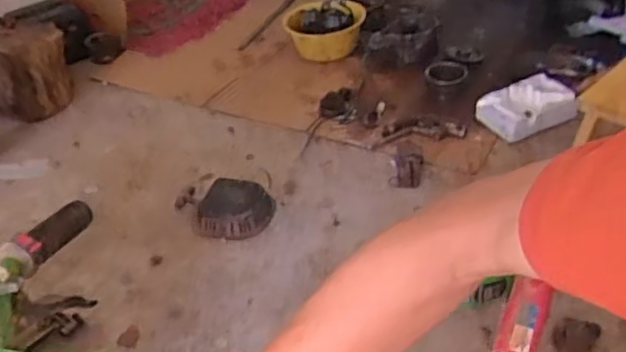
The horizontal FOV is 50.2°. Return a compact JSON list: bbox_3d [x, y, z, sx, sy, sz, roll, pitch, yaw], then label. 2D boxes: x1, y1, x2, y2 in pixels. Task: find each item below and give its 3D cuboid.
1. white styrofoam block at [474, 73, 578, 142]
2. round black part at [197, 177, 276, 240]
[{"bbox_3d":[0.503,-0.169,1.561,0.223,0.060,0.138,-20,40,-15],"label":"white styrofoam block"},{"bbox_3d":[-0.167,0.066,1.461,0.156,0.055,0.156,-5,38,4],"label":"round black part"}]

